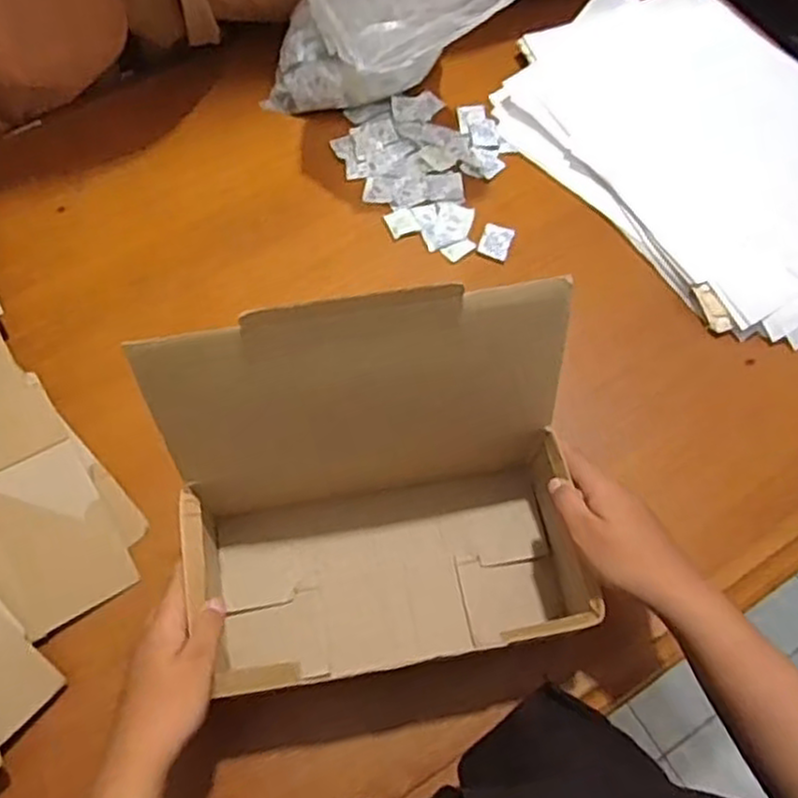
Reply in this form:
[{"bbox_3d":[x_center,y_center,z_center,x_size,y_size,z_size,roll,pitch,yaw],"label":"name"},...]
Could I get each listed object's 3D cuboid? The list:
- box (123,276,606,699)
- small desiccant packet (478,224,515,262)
[{"bbox_3d":[-0.012,0.073,0.497,0.269,0.239,0.179,-10,66,-5],"label":"box"},{"bbox_3d":[0.097,-0.157,0.729,0.029,0.005,0.040,19,67,8],"label":"small desiccant packet"}]

